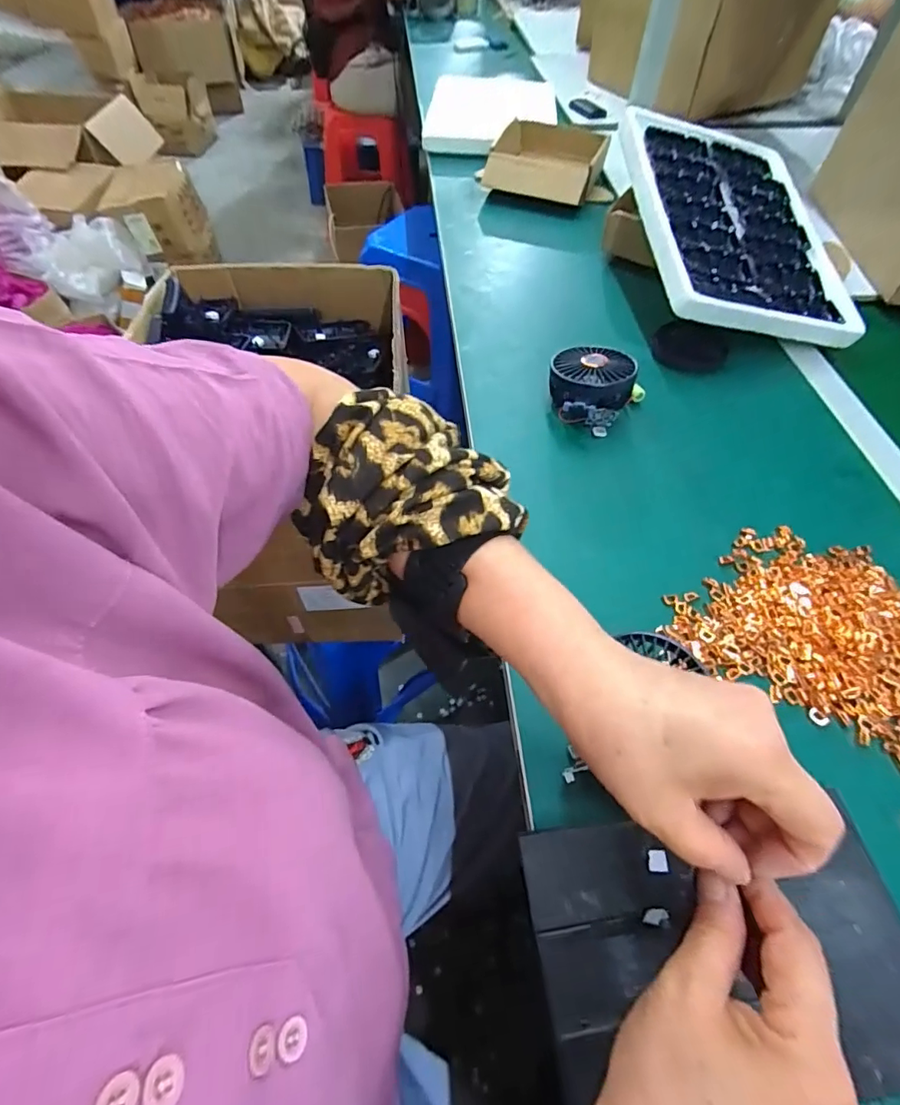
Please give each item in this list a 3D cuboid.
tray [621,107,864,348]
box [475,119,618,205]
[{"bbox_3d":[0.352,-0.409,0.632,0.255,0.034,0.345,1,68,-15],"label":"tray"},{"bbox_3d":[0.168,-0.664,0.860,0.227,0.060,0.164,15,57,9],"label":"box"}]

